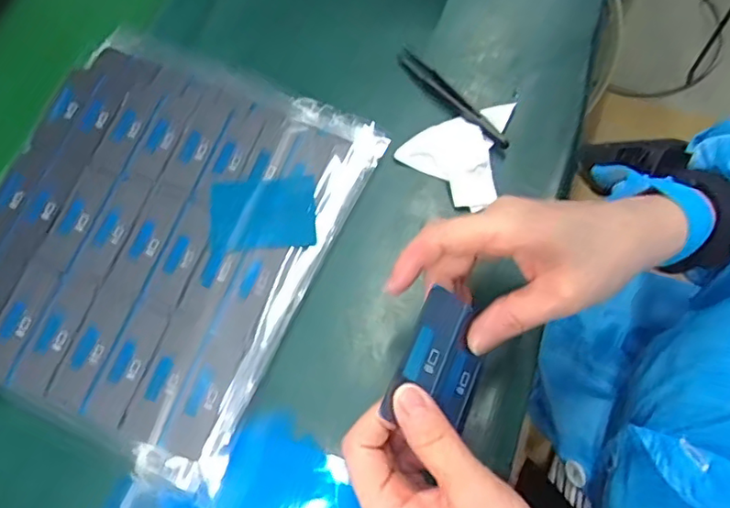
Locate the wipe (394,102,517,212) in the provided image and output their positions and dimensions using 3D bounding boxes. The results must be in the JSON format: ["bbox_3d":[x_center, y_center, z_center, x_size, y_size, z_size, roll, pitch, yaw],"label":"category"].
[{"bbox_3d":[0.067,-0.079,0.405,0.071,0.010,0.083,24,73,12],"label":"wipe"}]

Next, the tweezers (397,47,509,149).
[{"bbox_3d":[0.063,-0.115,0.419,0.012,0.008,0.109,-39,72,-10],"label":"tweezers"}]

